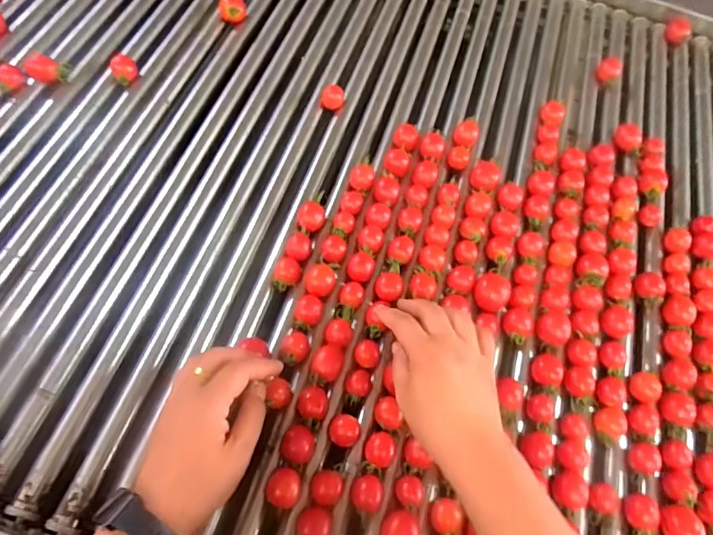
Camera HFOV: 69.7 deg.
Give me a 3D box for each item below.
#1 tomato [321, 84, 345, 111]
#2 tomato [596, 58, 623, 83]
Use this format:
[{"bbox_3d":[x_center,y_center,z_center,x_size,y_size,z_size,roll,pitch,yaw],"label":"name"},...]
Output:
[{"bbox_3d":[-0.027,-0.195,0.589,0.026,0.022,0.021,-8,62,-2],"label":"tomato"},{"bbox_3d":[0.331,-0.255,0.675,0.029,0.025,0.035,28,66,16],"label":"tomato"}]

